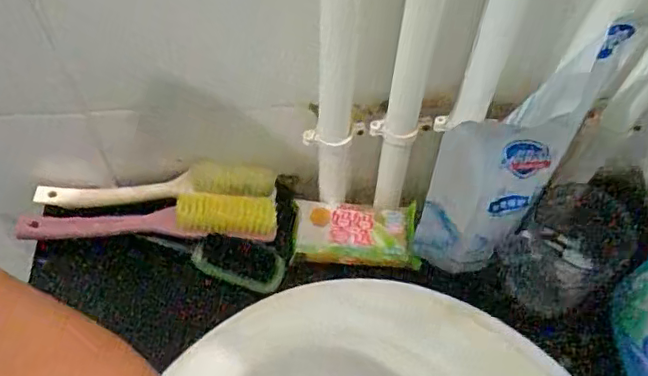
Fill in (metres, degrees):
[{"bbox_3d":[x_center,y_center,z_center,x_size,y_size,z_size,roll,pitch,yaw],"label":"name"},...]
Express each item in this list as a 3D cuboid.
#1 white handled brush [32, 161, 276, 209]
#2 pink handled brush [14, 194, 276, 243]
[{"bbox_3d":[-0.158,-0.003,0.543,0.221,0.029,0.032,-2,57,-4],"label":"white handled brush"},{"bbox_3d":[-0.160,0.029,0.537,0.228,0.025,0.039,0,57,-2],"label":"pink handled brush"}]

